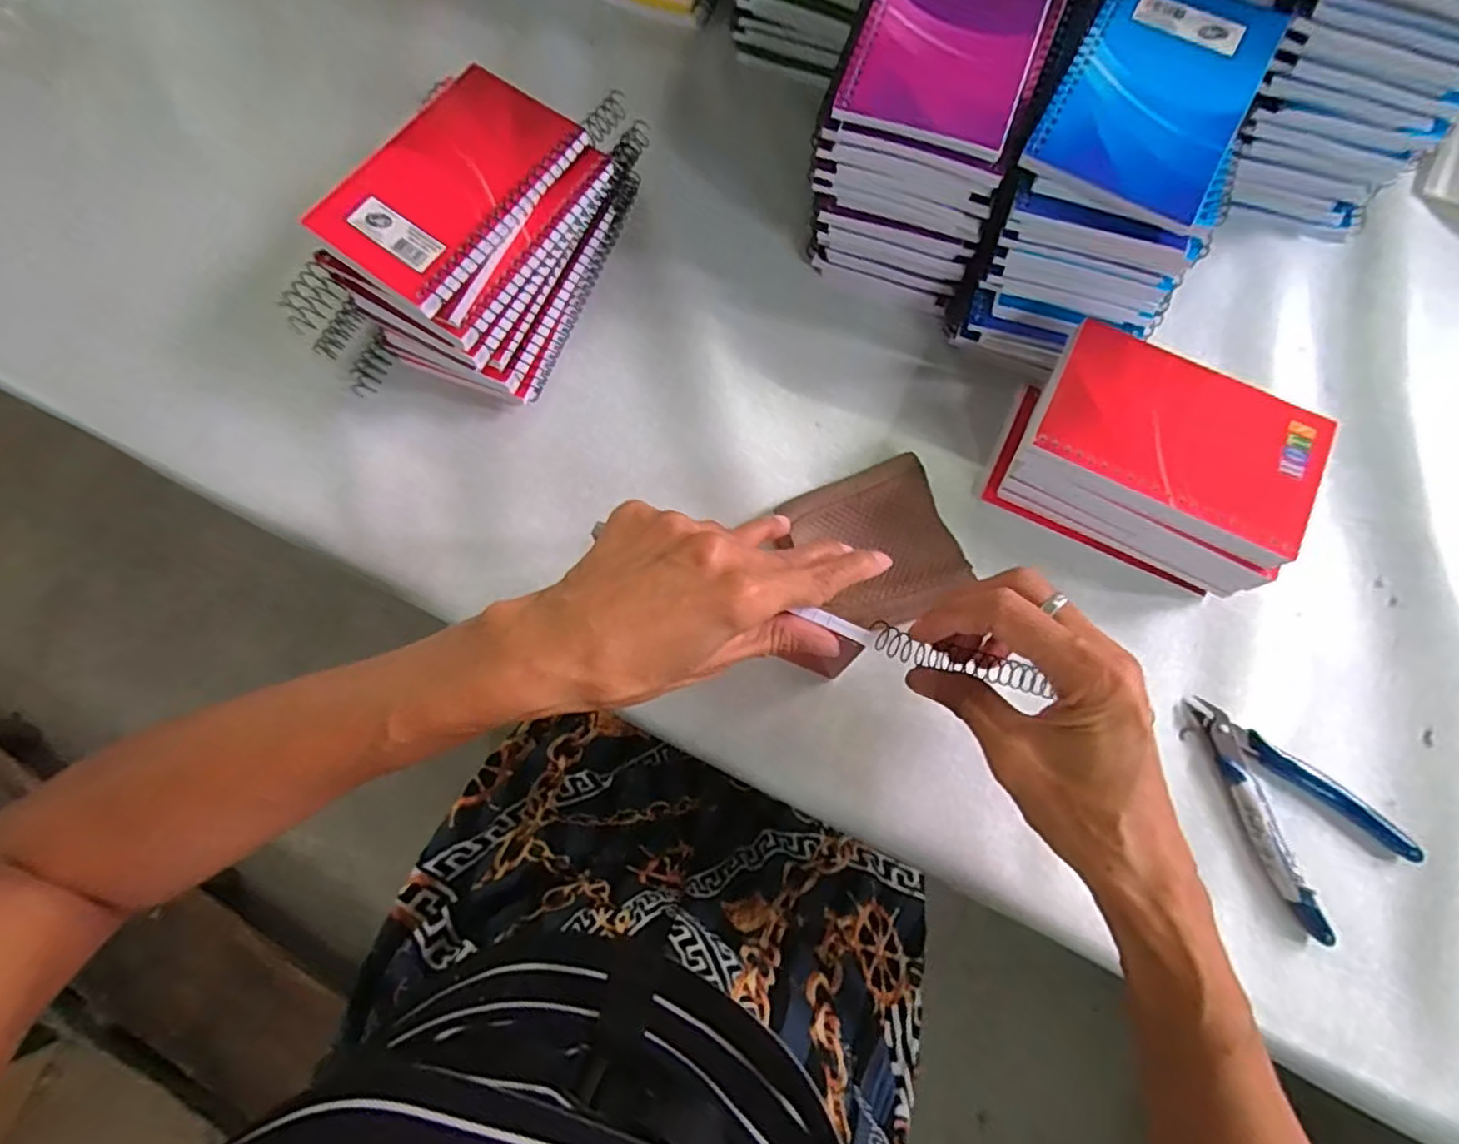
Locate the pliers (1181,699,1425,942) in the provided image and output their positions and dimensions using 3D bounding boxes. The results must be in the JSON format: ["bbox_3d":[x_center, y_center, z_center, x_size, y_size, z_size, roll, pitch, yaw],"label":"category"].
[{"bbox_3d":[0.280,0.112,0.331,0.068,0.015,0.112,-33,78,-8],"label":"pliers"}]

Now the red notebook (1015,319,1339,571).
[{"bbox_3d":[0.222,-0.065,0.327,0.131,0.018,0.082,27,78,6],"label":"red notebook"}]

